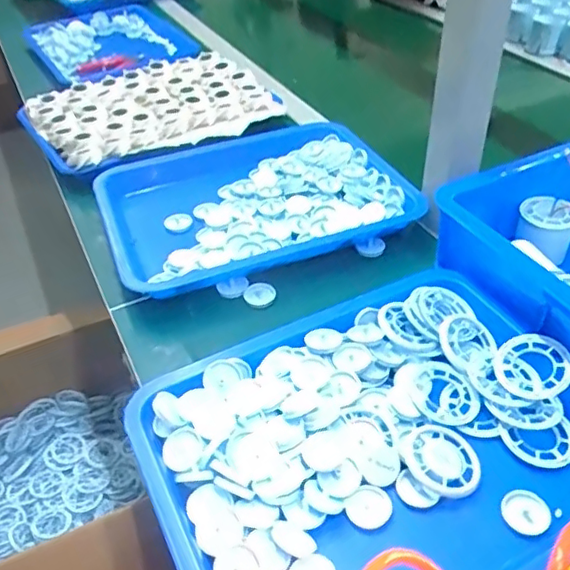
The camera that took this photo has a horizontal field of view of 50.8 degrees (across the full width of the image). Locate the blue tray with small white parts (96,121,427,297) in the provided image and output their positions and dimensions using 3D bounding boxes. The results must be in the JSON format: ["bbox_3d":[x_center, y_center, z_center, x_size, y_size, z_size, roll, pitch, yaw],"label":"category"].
[{"bbox_3d":[-0.037,-0.098,0.708,0.339,0.045,0.264,-16,43,-14],"label":"blue tray with small white parts"}]

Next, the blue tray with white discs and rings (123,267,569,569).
[{"bbox_3d":[0.073,0.121,0.446,0.323,0.044,0.256,-22,44,-19],"label":"blue tray with white discs and rings"}]

